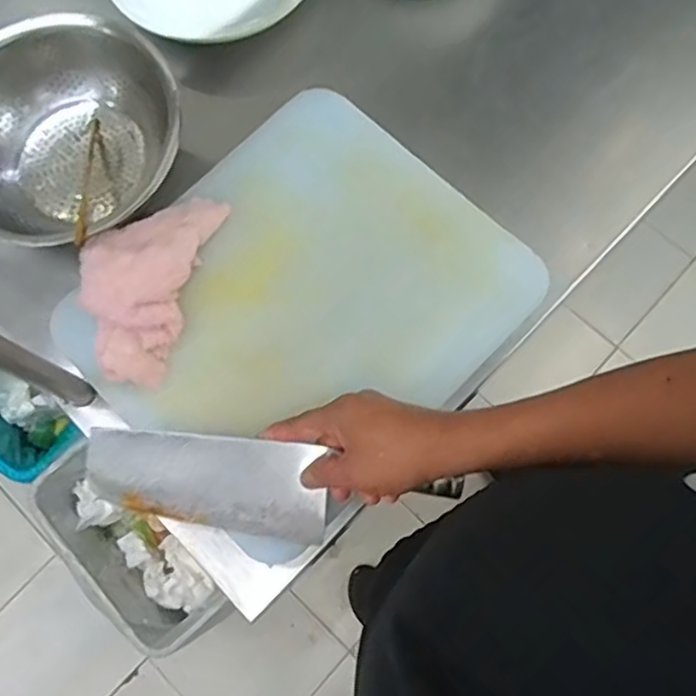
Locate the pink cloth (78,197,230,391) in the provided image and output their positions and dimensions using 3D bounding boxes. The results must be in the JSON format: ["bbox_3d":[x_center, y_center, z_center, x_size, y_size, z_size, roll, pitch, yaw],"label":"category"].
[{"bbox_3d":[-0.197,-0.070,0.613,0.099,0.053,0.195,14,75,4],"label":"pink cloth"}]

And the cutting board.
[{"bbox_3d":[-0.048,-0.044,0.639,0.329,0.028,0.384,44,79,11],"label":"cutting board"}]

